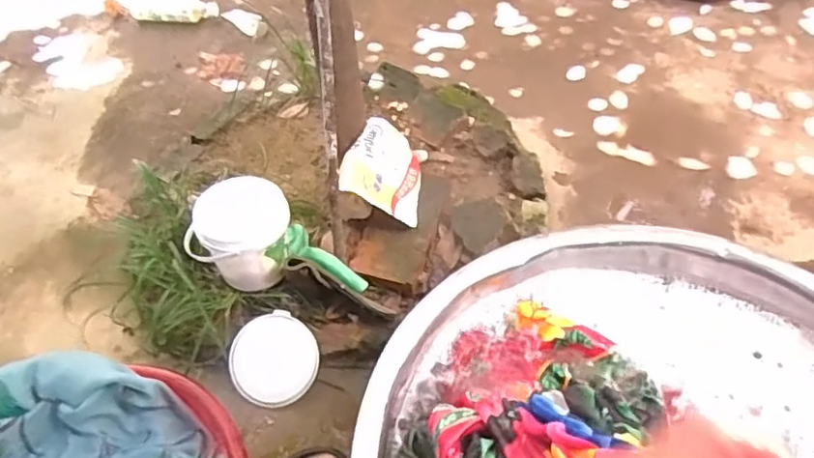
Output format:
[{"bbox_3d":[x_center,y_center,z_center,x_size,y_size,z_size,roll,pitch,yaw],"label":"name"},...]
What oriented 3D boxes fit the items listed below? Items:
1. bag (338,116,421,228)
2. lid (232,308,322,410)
[{"bbox_3d":[-0.036,-0.095,1.022,0.136,0.032,0.169,34,48,-25],"label":"bag"},{"bbox_3d":[-0.188,0.186,0.878,0.121,0.021,0.126,0,88,-3],"label":"lid"}]

